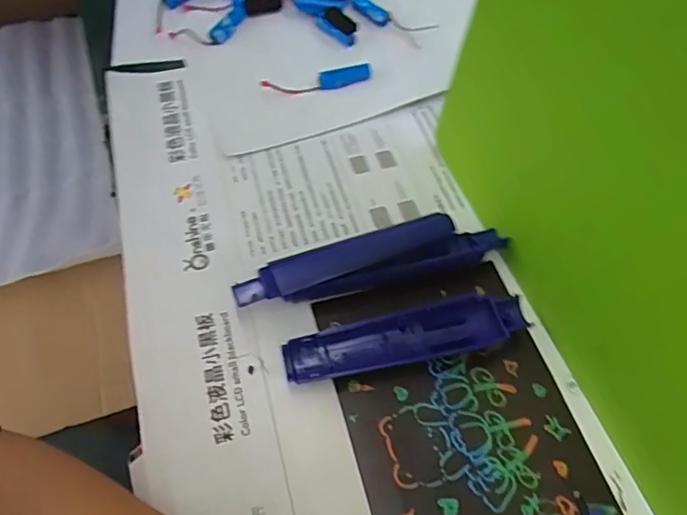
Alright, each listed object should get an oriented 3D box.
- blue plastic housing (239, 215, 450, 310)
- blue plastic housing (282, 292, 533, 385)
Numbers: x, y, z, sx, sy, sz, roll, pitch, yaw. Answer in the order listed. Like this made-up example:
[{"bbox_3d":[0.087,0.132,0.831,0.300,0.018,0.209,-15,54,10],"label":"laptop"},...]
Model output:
[{"bbox_3d":[0.003,0.003,0.406,0.169,0.027,0.028,-19,59,-13],"label":"blue plastic housing"},{"bbox_3d":[0.042,0.056,0.374,0.162,0.022,0.037,-10,58,-7],"label":"blue plastic housing"}]

